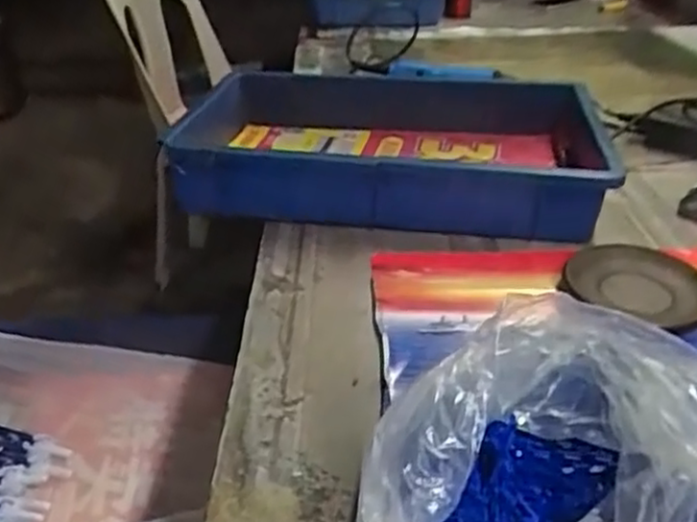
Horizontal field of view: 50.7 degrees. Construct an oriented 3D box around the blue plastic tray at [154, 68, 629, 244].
[{"bbox_3d":[0.049,-0.125,0.784,0.419,0.079,0.301,8,30,13],"label":"blue plastic tray"}]

